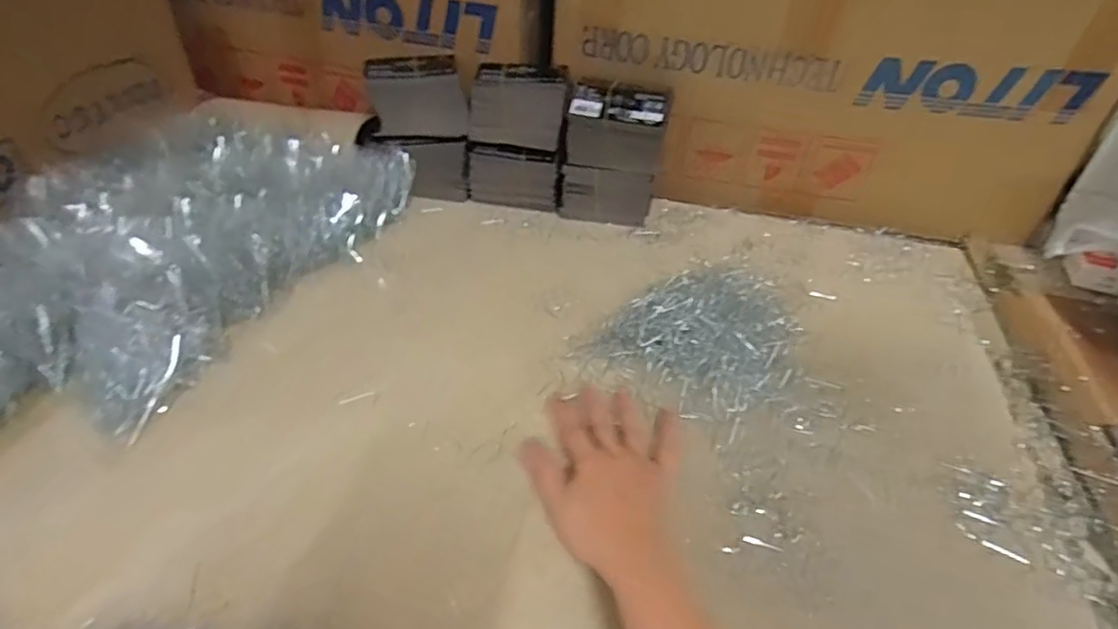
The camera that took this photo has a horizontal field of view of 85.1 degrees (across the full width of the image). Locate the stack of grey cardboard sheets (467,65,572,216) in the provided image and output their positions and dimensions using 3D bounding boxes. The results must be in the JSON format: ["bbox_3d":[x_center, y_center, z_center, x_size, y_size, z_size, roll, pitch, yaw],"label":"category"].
[{"bbox_3d":[-0.048,-0.199,0.700,0.107,0.147,0.061,4,40,0],"label":"stack of grey cardboard sheets"}]

